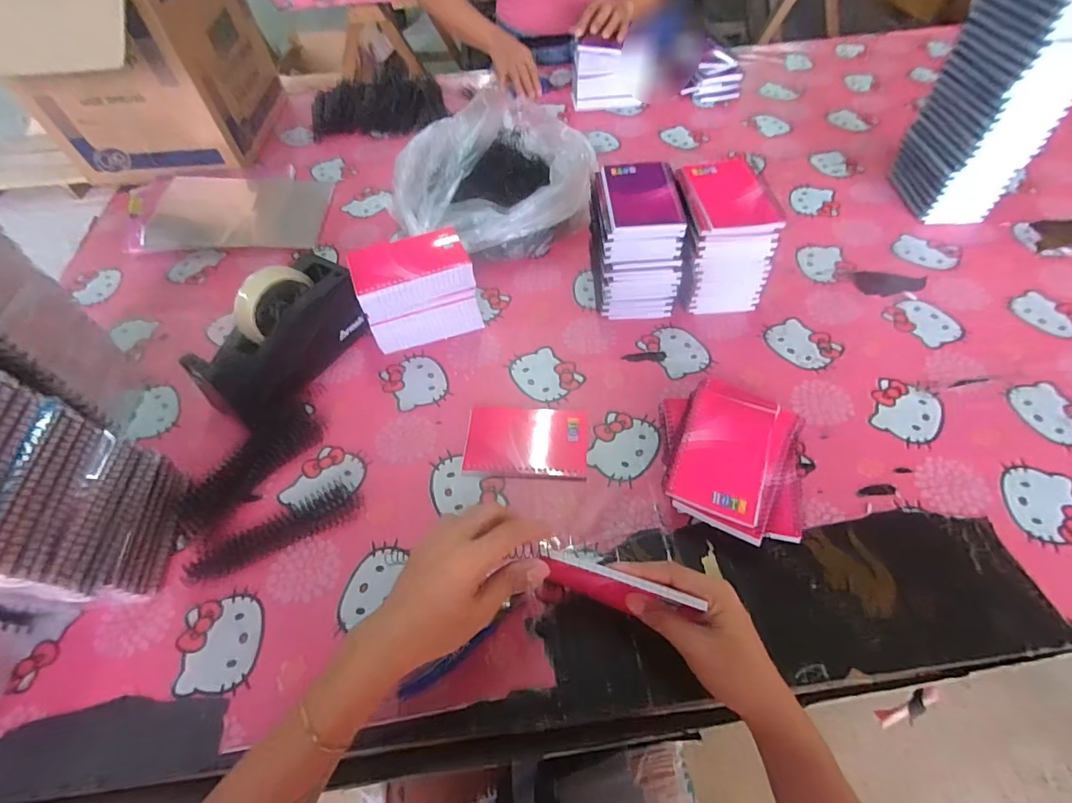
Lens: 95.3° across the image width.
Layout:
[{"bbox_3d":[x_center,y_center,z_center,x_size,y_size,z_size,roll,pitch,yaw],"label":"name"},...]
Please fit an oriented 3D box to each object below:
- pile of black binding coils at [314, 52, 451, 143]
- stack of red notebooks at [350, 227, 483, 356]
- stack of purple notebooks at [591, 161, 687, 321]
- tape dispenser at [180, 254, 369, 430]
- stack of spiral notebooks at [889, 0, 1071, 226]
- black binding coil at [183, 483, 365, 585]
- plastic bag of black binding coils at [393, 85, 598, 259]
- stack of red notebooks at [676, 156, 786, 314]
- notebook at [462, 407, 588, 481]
[{"bbox_3d":[-0.302,-0.570,0.933,0.251,0.066,0.142,-11,54,-5],"label":"pile of black binding coils"},{"bbox_3d":[-0.141,-0.131,0.592,0.127,0.110,0.067,-20,55,-11],"label":"stack of red notebooks"},{"bbox_3d":[0.121,-0.196,0.612,0.096,0.132,0.131,-3,54,1],"label":"stack of purple notebooks"},{"bbox_3d":[-0.285,-0.071,0.555,0.068,0.115,0.198,26,59,20],"label":"tape dispenser"},{"bbox_3d":[0.589,-0.387,0.627,0.102,0.285,0.135,0,54,3],"label":"stack of spiral notebooks"},{"bbox_3d":[-0.252,0.125,0.474,0.160,0.010,0.040,-25,56,-14],"label":"black binding coil"},{"bbox_3d":[-0.065,-0.316,0.707,0.262,0.135,0.230,-17,55,-9],"label":"plastic bag of black binding coils"},{"bbox_3d":[0.220,-0.198,0.610,0.102,0.135,0.132,-7,54,-2],"label":"stack of red notebooks"},{"bbox_3d":[-0.010,0.043,0.528,0.129,0.008,0.083,1,54,4],"label":"notebook"}]

